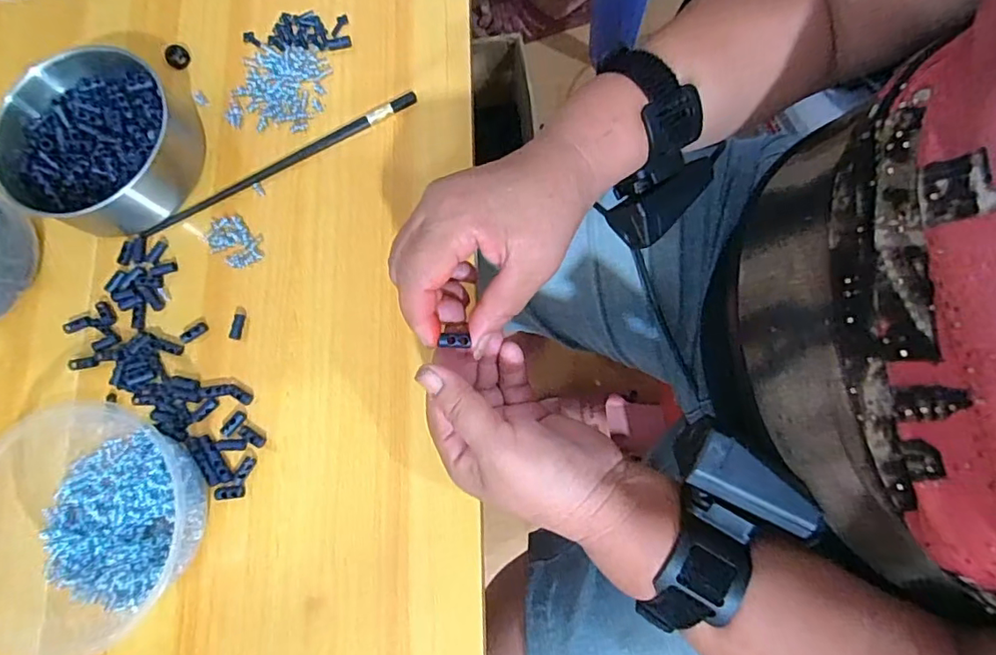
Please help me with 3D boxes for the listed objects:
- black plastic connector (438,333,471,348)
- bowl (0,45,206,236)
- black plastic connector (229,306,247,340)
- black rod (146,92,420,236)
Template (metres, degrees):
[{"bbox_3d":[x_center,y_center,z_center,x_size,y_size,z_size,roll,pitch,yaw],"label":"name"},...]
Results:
[{"bbox_3d":[-0.024,0.006,0.286,0.017,0.004,0.007,-3,79,-11],"label":"black plastic connector"},{"bbox_3d":[-0.292,-0.136,0.392,0.114,0.055,0.131,36,83,10],"label":"bowl"},{"bbox_3d":[-0.187,-0.003,0.382,0.009,0.004,0.025,2,77,7],"label":"black plastic connector"},{"bbox_3d":[-0.167,-0.126,0.405,0.228,0.010,0.011,-27,75,0],"label":"black rod"}]

